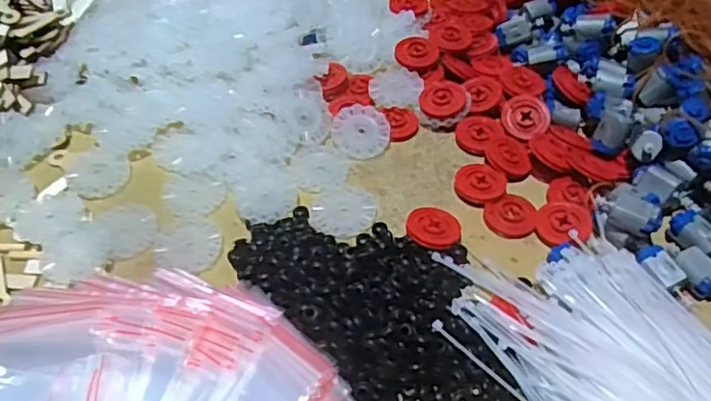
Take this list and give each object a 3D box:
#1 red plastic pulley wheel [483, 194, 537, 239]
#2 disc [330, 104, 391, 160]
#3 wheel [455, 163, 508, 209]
[{"bbox_3d":[0.095,0.009,0.375,0.029,0.007,0.029,0,51,0],"label":"red plastic pulley wheel"},{"bbox_3d":[0.004,-0.048,0.421,0.040,0.004,0.040,0,71,-1],"label":"disc"},{"bbox_3d":[0.080,-0.010,0.388,0.031,0.010,0.029,0,51,0],"label":"wheel"}]

